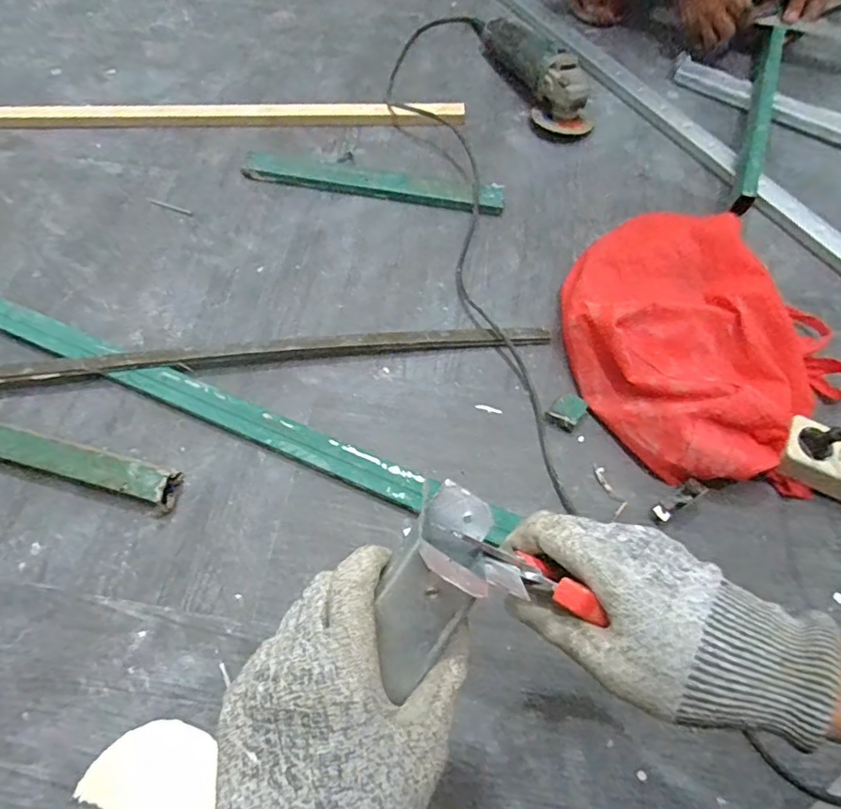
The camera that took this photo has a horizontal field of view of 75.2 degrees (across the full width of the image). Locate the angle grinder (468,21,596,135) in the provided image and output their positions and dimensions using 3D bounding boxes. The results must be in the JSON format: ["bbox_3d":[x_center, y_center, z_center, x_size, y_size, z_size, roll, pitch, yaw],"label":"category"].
[{"bbox_3d":[0.182,-0.575,0.904,0.090,0.091,0.322,-19,65,-10],"label":"angle grinder"}]

